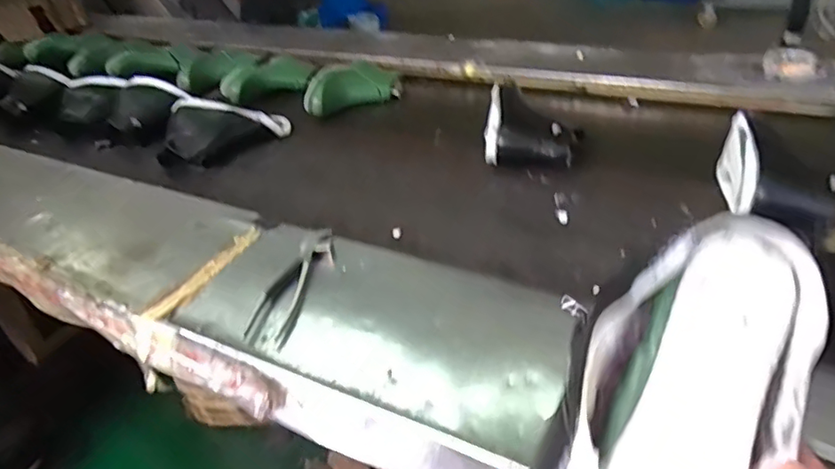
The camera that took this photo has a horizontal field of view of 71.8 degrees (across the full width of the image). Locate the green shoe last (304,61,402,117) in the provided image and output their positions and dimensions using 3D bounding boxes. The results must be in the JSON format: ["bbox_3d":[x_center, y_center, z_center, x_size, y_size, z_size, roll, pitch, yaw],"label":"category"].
[{"bbox_3d":[-0.137,-0.309,1.221,0.232,0.083,0.074,-22,38,-22],"label":"green shoe last"}]

